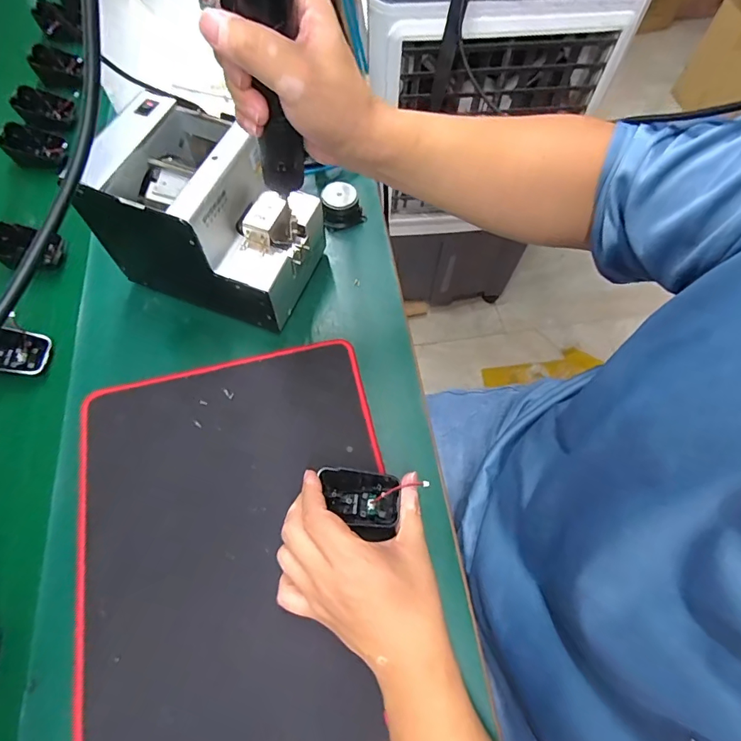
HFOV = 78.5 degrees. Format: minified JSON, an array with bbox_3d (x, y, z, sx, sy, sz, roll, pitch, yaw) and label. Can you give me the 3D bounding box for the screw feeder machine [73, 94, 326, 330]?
[{"bbox_3d":[-0.151,-0.146,0.446,0.182,0.143,0.125,20,65,9],"label":"screw feeder machine"}]

